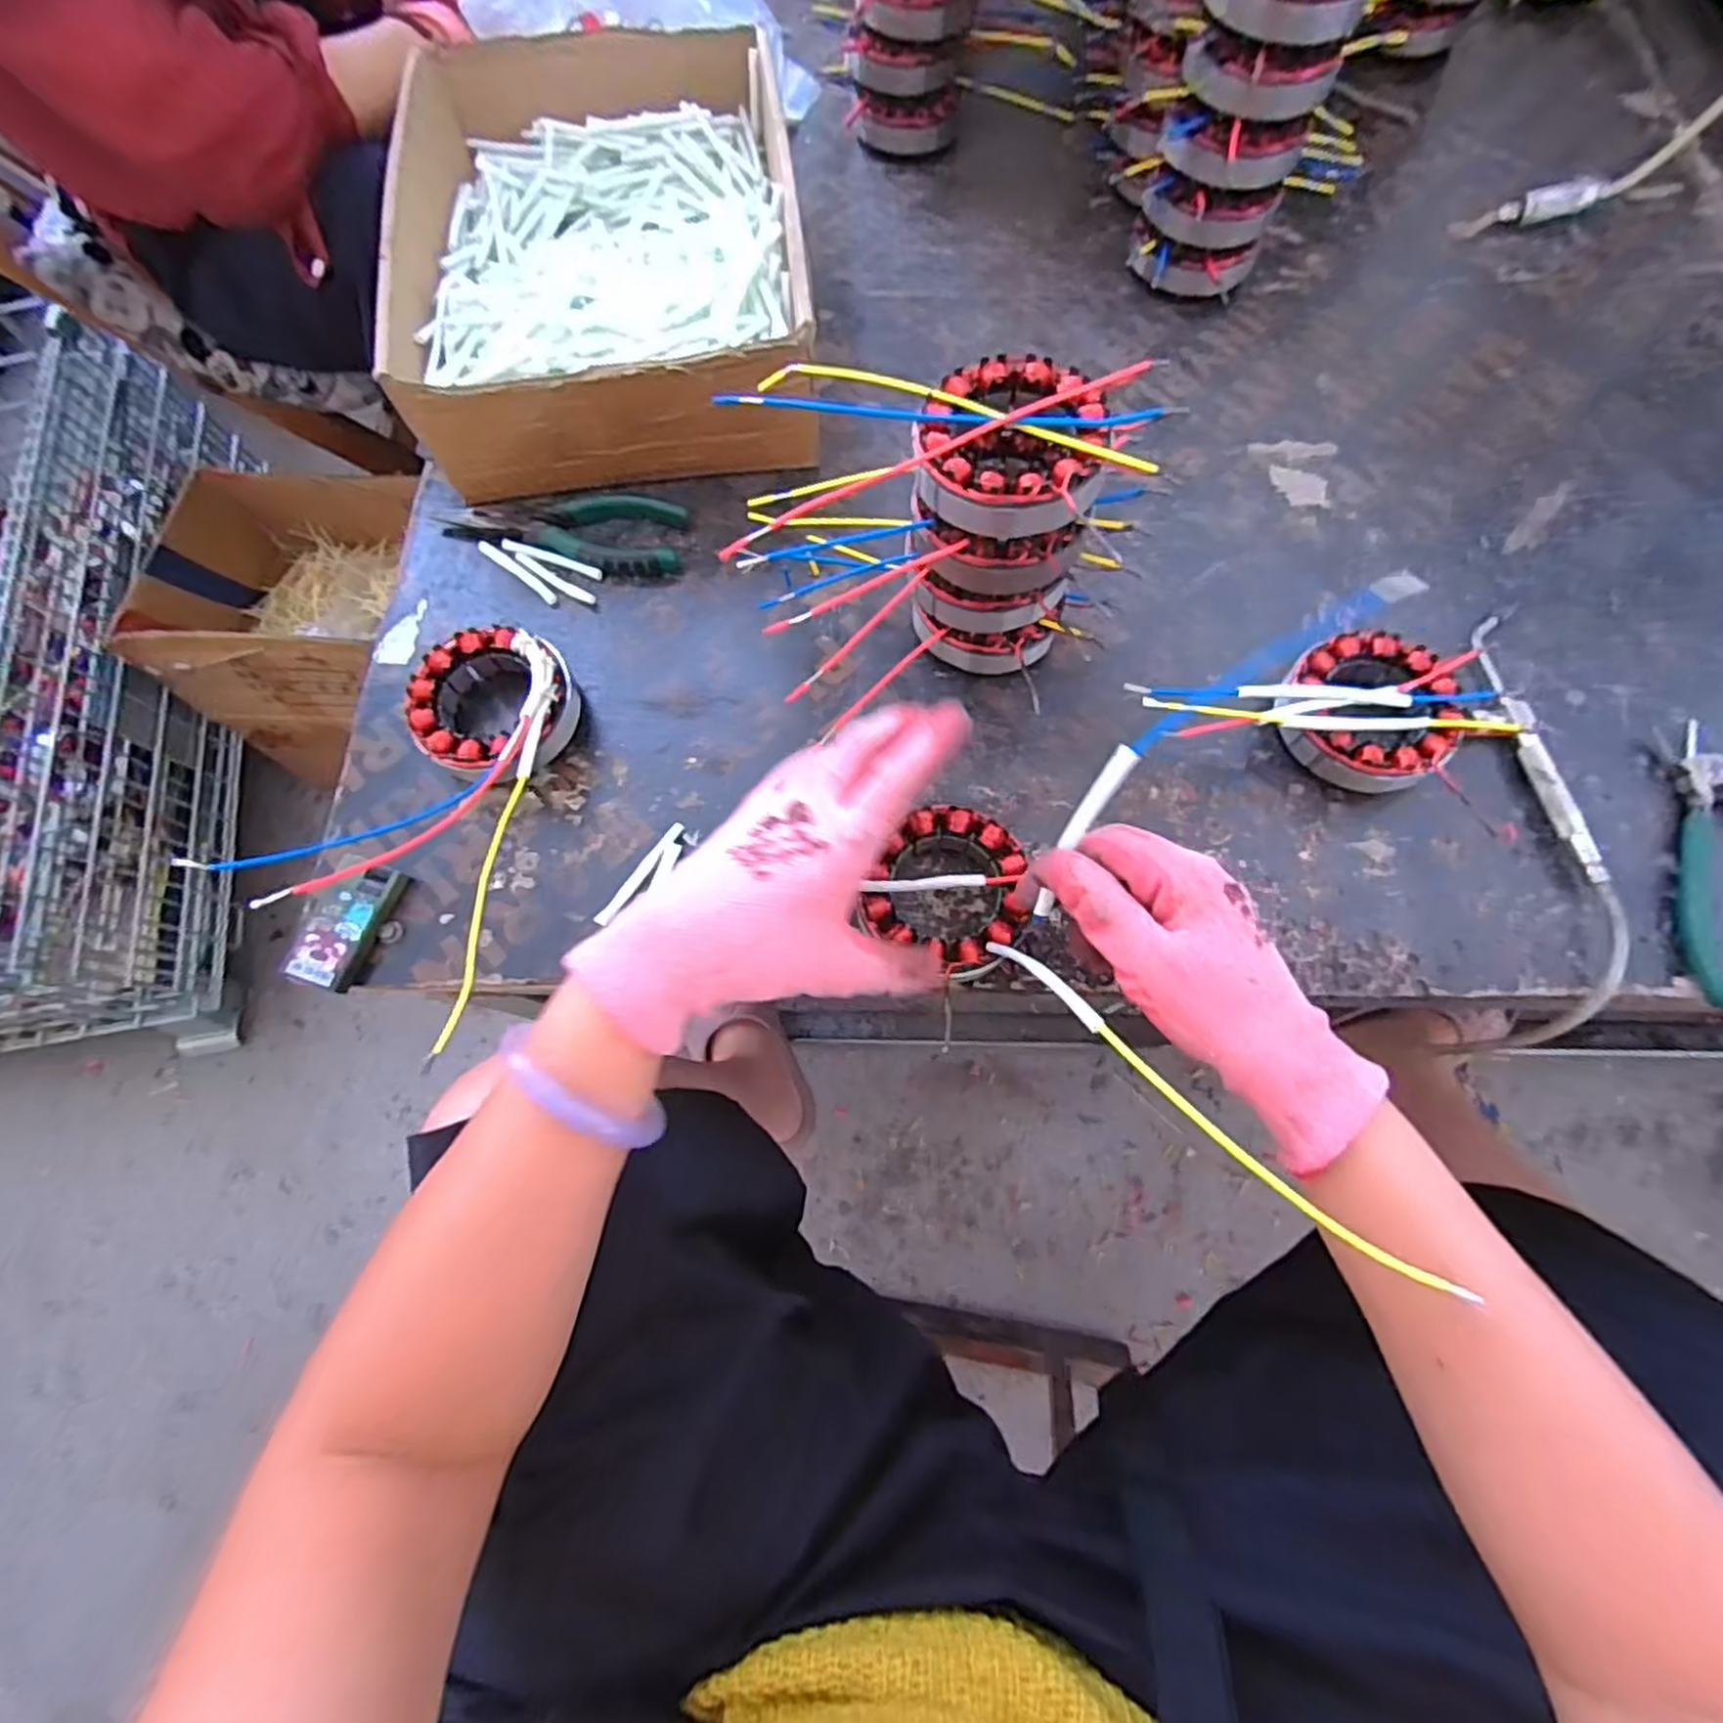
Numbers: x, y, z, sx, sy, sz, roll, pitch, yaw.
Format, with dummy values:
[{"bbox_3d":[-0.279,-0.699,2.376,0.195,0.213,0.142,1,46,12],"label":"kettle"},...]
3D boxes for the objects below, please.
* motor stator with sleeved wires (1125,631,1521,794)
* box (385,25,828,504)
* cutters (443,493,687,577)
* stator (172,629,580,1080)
[{"bbox_3d":[0.257,-0.076,0.403,0.199,0.041,0.089,-15,72,-4],"label":"motor stator with sleeved wires"},{"bbox_3d":[-0.163,-0.408,0.497,0.229,0.083,0.332,-8,71,-1],"label":"box"},{"bbox_3d":[-0.186,-0.209,0.467,0.147,0.014,0.058,3,72,2],"label":"cutters"},{"bbox_3d":[-0.220,-0.024,0.377,0.119,0.073,0.229,-1,71,1],"label":"stator"}]

